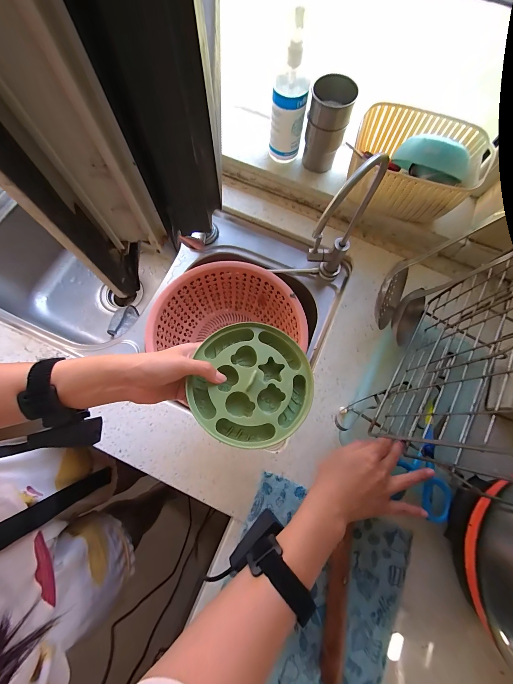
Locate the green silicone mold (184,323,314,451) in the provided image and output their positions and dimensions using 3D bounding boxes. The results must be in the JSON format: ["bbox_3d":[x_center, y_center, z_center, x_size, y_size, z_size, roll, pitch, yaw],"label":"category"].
[{"bbox_3d":[-0.004,0.048,0.330,0.142,0.037,0.148,1,73,-2],"label":"green silicone mold"}]

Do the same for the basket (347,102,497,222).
[{"bbox_3d":[0.284,-0.308,0.478,0.227,0.090,0.159,22,77,5],"label":"basket"}]

